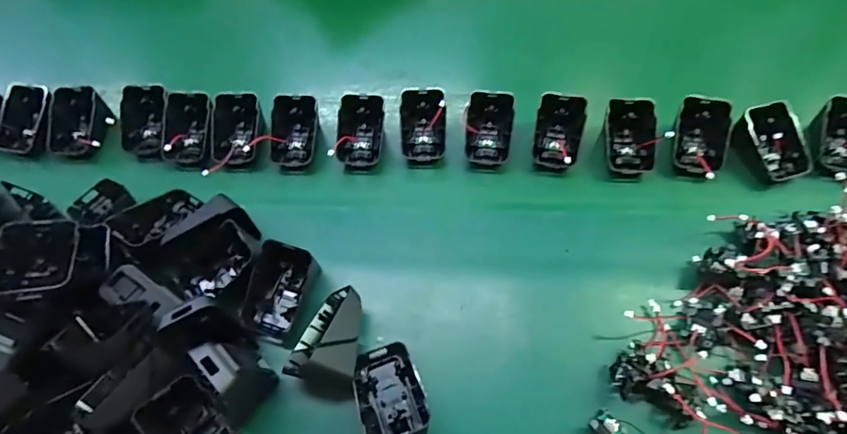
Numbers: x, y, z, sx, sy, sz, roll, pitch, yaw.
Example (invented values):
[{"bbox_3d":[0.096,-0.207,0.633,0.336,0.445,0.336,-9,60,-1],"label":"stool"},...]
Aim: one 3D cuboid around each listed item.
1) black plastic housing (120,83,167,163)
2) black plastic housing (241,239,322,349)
[{"bbox_3d":[-0.277,-0.094,0.440,0.033,0.021,0.072,6,96,3],"label":"black plastic housing"},{"bbox_3d":[-0.111,0.058,0.343,0.044,0.033,0.069,10,60,8],"label":"black plastic housing"}]

